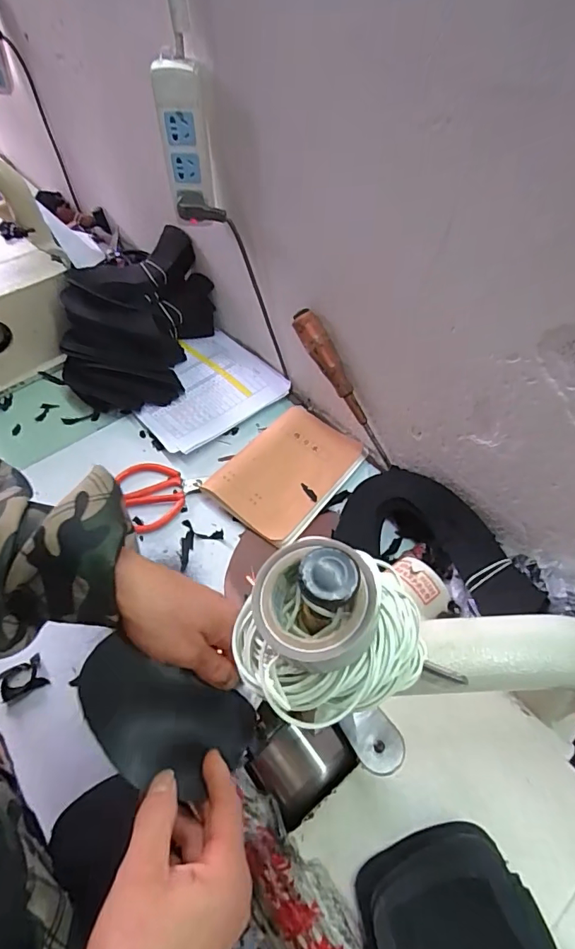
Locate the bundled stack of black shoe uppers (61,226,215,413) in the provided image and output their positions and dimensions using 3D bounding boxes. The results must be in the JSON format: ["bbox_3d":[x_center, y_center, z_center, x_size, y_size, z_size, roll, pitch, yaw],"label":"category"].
[{"bbox_3d":[-0.241,-0.245,0.761,0.189,0.132,0.266,10,55,8],"label":"bundled stack of black shoe uppers"}]

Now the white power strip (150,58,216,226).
[{"bbox_3d":[-0.121,-0.387,0.569,0.057,0.161,0.034,-1,53,-2],"label":"white power strip"}]

